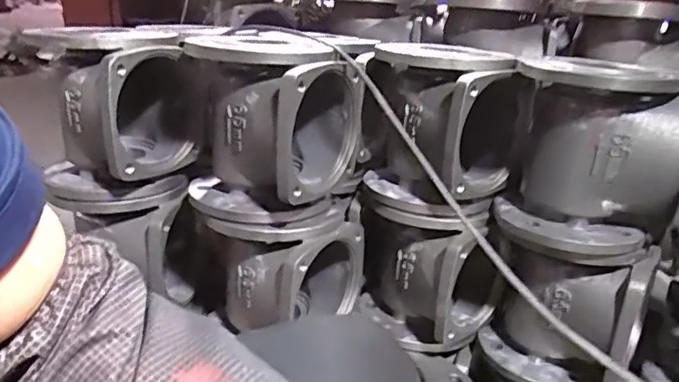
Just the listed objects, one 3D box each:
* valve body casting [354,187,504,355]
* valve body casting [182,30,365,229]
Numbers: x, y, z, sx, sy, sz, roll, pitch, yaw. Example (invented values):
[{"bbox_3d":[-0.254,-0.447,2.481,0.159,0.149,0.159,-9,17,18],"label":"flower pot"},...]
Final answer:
[{"bbox_3d":[0.128,0.097,0.806,0.205,0.194,0.193,10,21,17],"label":"valve body casting"},{"bbox_3d":[-0.081,-0.073,0.683,0.176,0.189,0.150,10,21,19],"label":"valve body casting"}]

